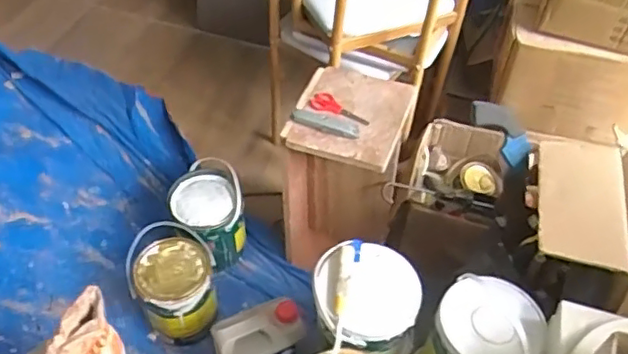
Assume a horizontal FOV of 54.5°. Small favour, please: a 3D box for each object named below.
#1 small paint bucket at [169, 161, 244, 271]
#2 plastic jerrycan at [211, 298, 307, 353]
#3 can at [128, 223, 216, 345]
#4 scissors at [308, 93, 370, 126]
[{"bbox_3d":[-0.276,0.109,1.612,0.188,0.268,0.202,-16,52,-15],"label":"small paint bucket"},{"bbox_3d":[-0.122,0.398,1.374,0.183,0.278,0.117,-19,53,-17],"label":"plastic jerrycan"},{"bbox_3d":[-0.340,0.270,1.488,0.194,0.239,0.237,-4,50,-5],"label":"can"},{"bbox_3d":[0.056,-0.138,1.303,0.140,0.018,0.048,31,55,22],"label":"scissors"}]

